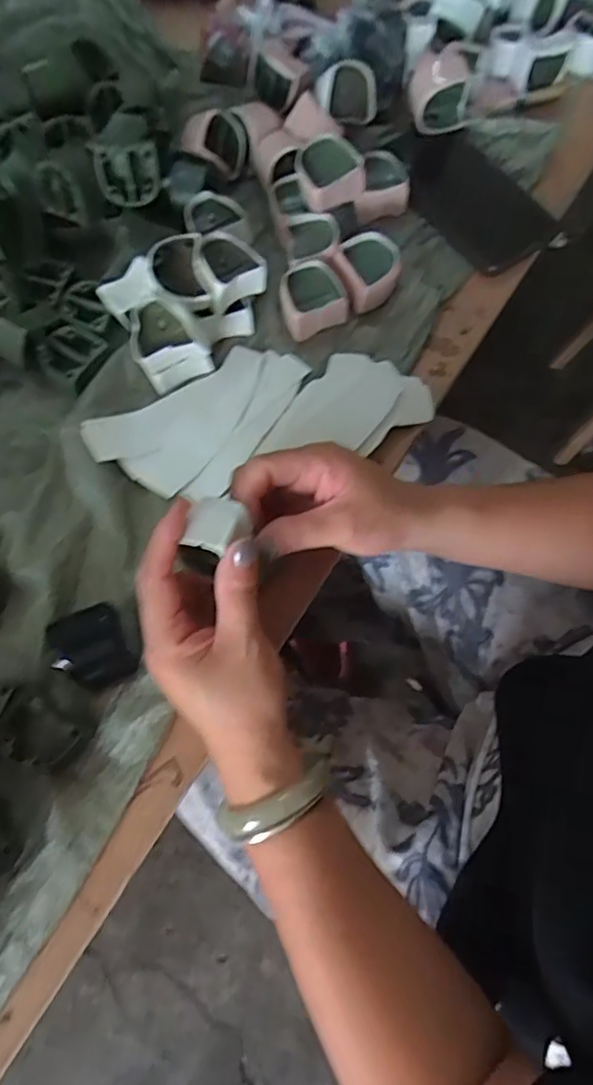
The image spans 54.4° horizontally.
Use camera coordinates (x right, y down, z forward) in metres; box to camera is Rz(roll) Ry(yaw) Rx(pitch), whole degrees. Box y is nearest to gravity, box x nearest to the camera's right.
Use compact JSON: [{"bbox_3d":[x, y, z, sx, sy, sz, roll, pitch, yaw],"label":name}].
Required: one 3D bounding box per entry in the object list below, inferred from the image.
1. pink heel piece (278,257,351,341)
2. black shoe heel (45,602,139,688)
[{"bbox_3d":[0.010,-0.192,0.453,0.047,0.027,0.054,-26,71,-6],"label":"pink heel piece"},{"bbox_3d":[-0.128,0.064,0.359,0.037,0.028,0.047,-31,71,-8],"label":"black shoe heel"}]

